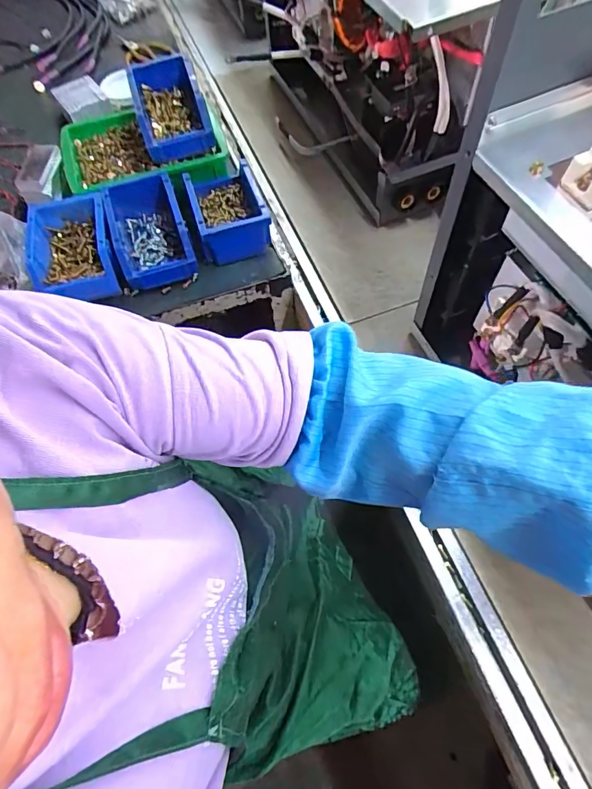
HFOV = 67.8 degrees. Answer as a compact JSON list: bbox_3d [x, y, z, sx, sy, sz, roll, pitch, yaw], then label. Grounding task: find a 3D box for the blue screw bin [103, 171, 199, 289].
[{"bbox_3d":[-0.217,-0.241,0.656,0.106,0.067,0.152,-18,63,-6],"label":"blue screw bin"}]

